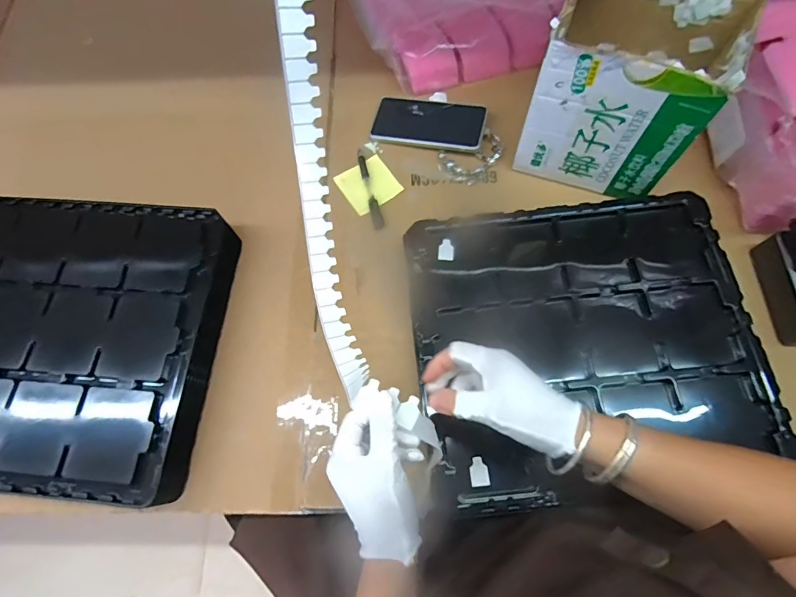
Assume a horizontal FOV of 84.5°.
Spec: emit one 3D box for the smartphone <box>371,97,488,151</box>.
[{"bbox_3d":[0.046,-0.262,0.656,0.163,0.013,0.080,13,75,13],"label":"smartphone"}]

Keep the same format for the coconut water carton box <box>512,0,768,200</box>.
[{"bbox_3d":[0.271,-0.260,0.537,0.184,0.194,0.167,23,74,9],"label":"coconut water carton box"}]

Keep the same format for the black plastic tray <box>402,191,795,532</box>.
[{"bbox_3d":[0.212,0.058,0.504,0.376,0.053,0.366,-9,71,0],"label":"black plastic tray"}]

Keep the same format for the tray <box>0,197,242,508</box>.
[{"bbox_3d":[-0.425,0.055,0.542,0.386,0.072,0.358,4,72,3],"label":"tray"}]

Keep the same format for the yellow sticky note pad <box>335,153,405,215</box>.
[{"bbox_3d":[-0.042,-0.167,0.640,0.077,0.008,0.076,-33,74,-9],"label":"yellow sticky note pad"}]

